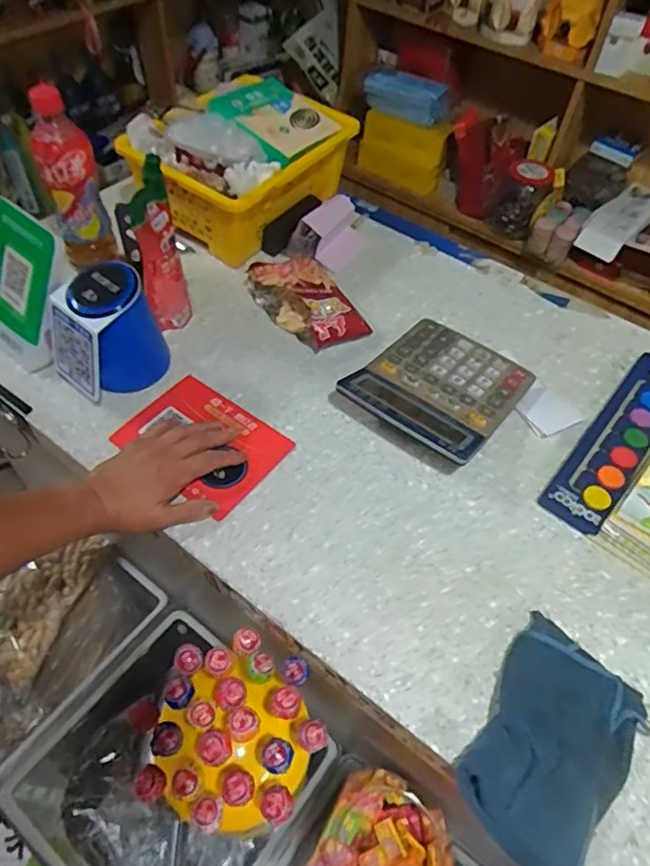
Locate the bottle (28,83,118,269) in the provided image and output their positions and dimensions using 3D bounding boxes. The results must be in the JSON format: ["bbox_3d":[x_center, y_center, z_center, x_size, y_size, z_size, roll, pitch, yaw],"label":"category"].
[{"bbox_3d":[-0.298,-0.291,0.683,0.065,0.195,0.067,-20,57,-18],"label":"bottle"}]

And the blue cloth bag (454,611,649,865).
[{"bbox_3d":[0.171,0.232,0.442,0.111,0.021,0.159,39,60,23],"label":"blue cloth bag"}]

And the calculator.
[{"bbox_3d":[0.128,-0.056,0.650,0.160,0.051,0.197,33,58,20],"label":"calculator"}]

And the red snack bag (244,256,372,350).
[{"bbox_3d":[-0.023,-0.173,0.726,0.096,0.052,0.159,-25,58,-21],"label":"red snack bag"}]

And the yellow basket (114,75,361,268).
[{"bbox_3d":[-0.108,-0.377,0.817,0.196,0.145,0.266,33,58,20],"label":"yellow basket"}]

